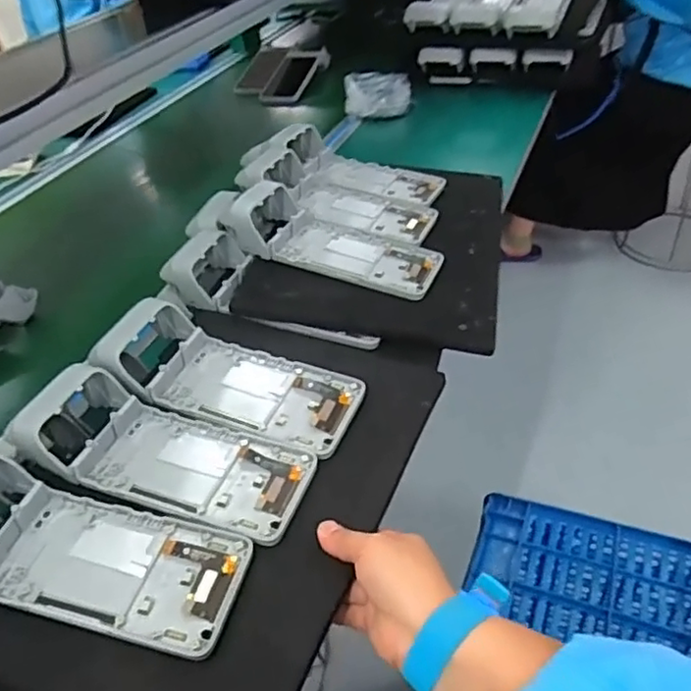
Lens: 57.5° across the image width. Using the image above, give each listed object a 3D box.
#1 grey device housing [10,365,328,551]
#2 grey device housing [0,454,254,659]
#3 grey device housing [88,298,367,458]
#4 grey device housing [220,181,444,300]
[{"bbox_3d":[-0.140,0.074,0.467,0.229,0.059,0.086,9,39,19],"label":"grey device housing"},{"bbox_3d":[-0.183,0.126,0.405,0.227,0.066,0.092,3,37,11],"label":"grey device housing"},{"bbox_3d":[-0.097,0.021,0.521,0.218,0.068,0.089,11,39,21],"label":"grey device housing"},{"bbox_3d":[-0.011,-0.107,0.657,0.226,0.055,0.092,23,43,13],"label":"grey device housing"}]

